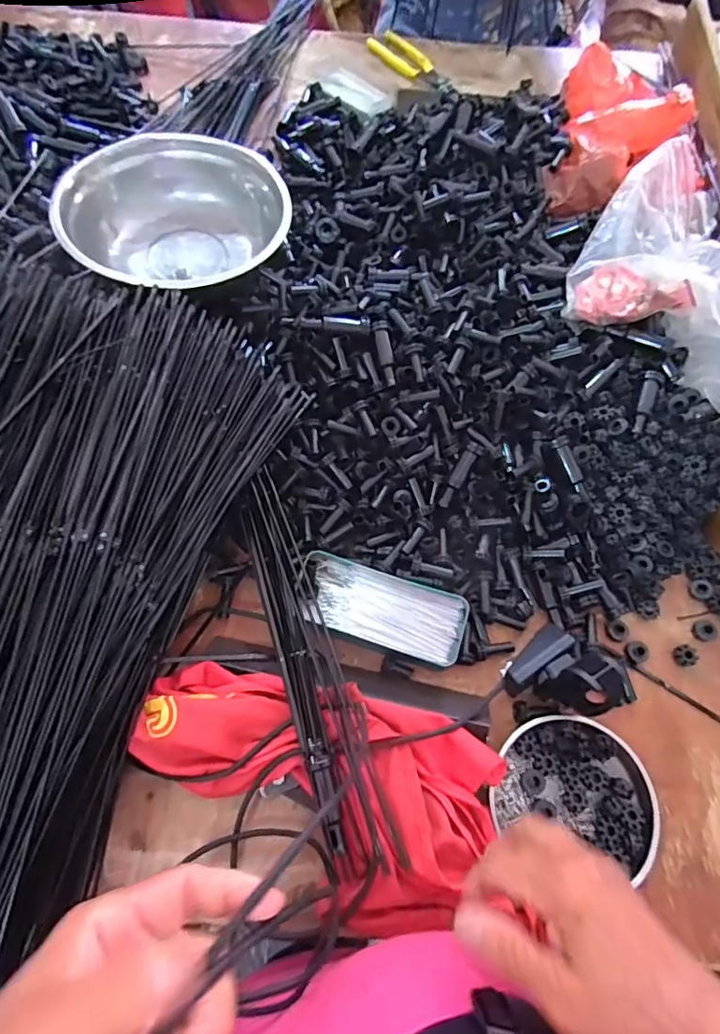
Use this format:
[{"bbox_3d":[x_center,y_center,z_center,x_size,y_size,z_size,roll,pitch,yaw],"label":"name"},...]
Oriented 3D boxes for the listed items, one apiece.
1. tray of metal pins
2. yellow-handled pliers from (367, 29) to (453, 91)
[{"bbox_3d":[0.019,0.081,0.473,0.150,0.033,0.066,16,68,5],"label":"tray of metal pins"},{"bbox_3d":[0.071,-0.697,0.808,0.066,0.015,0.173,-29,71,-13],"label":"yellow-handled pliers"}]

